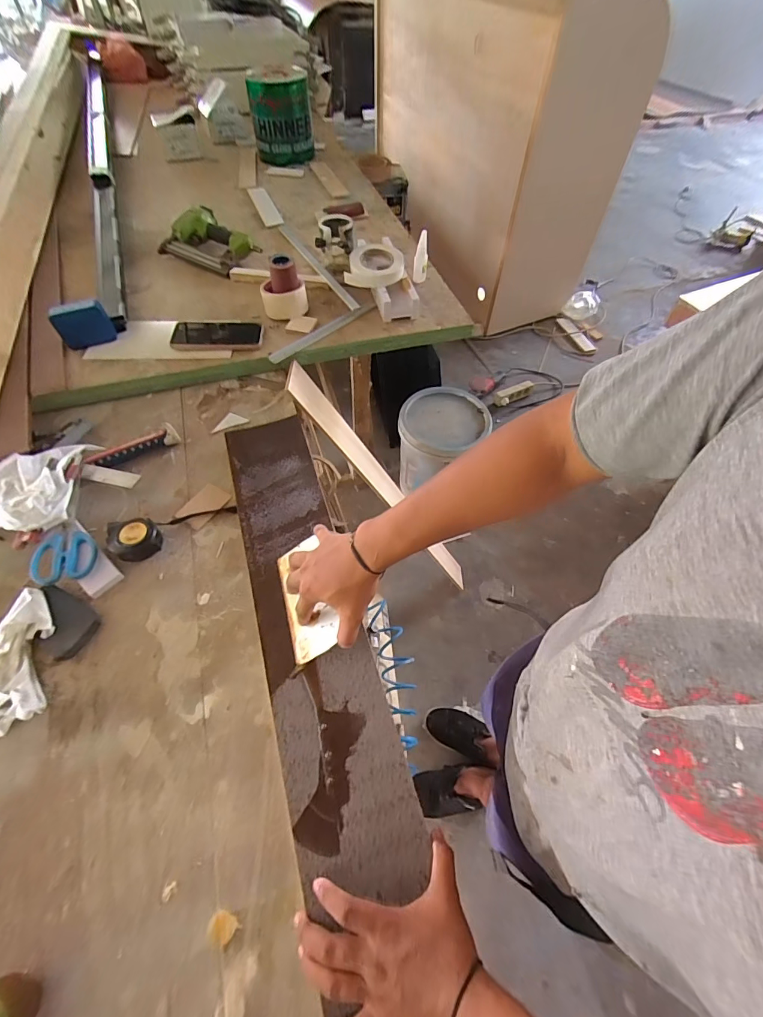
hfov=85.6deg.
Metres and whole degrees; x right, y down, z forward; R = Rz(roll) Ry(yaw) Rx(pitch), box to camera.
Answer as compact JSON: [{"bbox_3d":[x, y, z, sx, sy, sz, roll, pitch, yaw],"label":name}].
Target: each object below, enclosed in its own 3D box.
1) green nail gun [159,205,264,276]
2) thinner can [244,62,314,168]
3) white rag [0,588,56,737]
[{"bbox_3d":[-0.399,-0.625,0.967,0.214,0.058,0.156,30,61,18],"label":"green nail gun"},{"bbox_3d":[-0.304,-1.193,1.257,0.180,0.194,0.193,-11,57,-8],"label":"thinner can"},{"bbox_3d":[-0.443,0.178,0.493,0.076,0.031,0.161,-9,57,-7],"label":"white rag"}]

